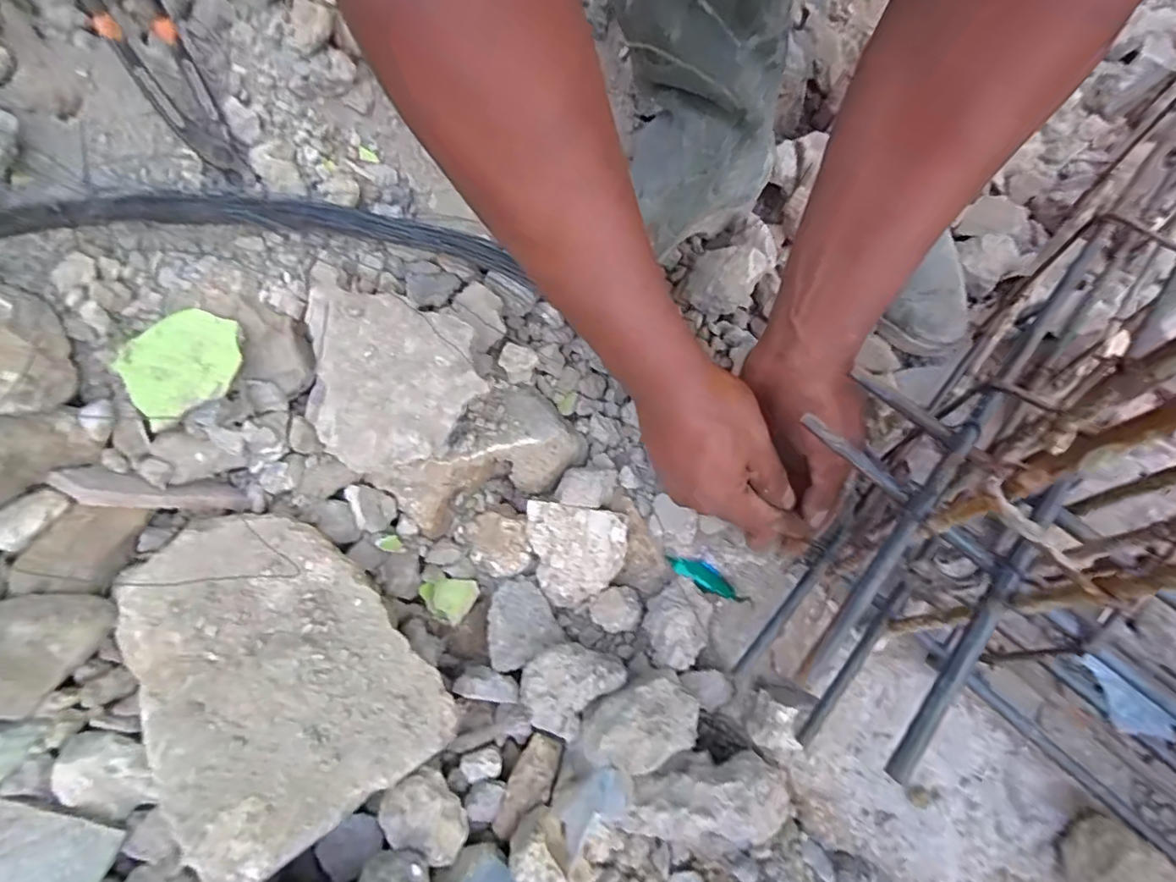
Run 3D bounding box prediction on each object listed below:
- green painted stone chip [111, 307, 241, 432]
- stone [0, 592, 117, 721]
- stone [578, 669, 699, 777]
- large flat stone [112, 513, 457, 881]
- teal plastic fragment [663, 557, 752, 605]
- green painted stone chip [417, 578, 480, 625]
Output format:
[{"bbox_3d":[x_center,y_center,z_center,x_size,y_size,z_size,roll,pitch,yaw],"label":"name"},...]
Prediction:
[{"bbox_3d":[-0.264,-0.052,0.356,0.071,0.007,0.065,-35,81,-18],"label":"green painted stone chip"},{"bbox_3d":[-0.321,0.114,0.312,0.056,0.030,0.073,42,85,-9],"label":"stone"},{"bbox_3d":[0.033,0.182,0.349,0.075,0.034,0.048,-25,63,-10],"label":"stone"},{"bbox_3d":[-0.188,0.132,0.333,0.131,0.050,0.193,-27,72,-28],"label":"large flat stone"},{"bbox_3d":[0.093,0.107,0.424,0.068,0.014,0.022,33,68,19],"label":"teal plastic fragment"},{"bbox_3d":[-0.109,0.119,0.421,0.041,0.012,0.033,24,65,15],"label":"green painted stone chip"}]

